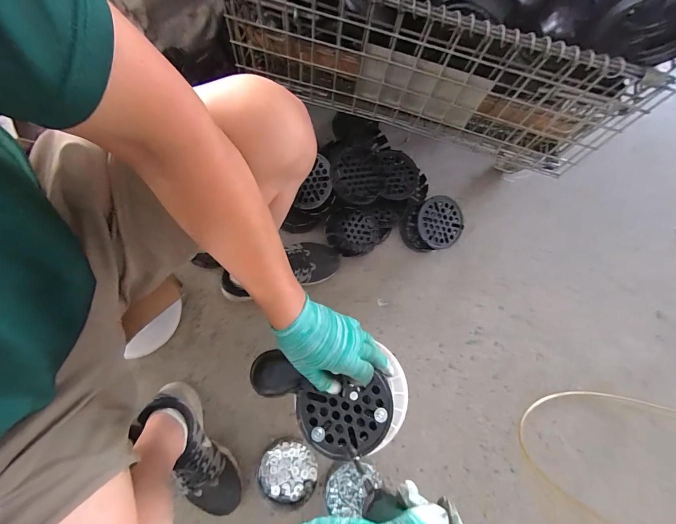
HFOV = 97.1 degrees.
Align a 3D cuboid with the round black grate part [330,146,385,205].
[{"bbox_3d":[0.051,-0.204,0.711,0.133,0.022,0.129,1,86,-24],"label":"round black grate part"}]

